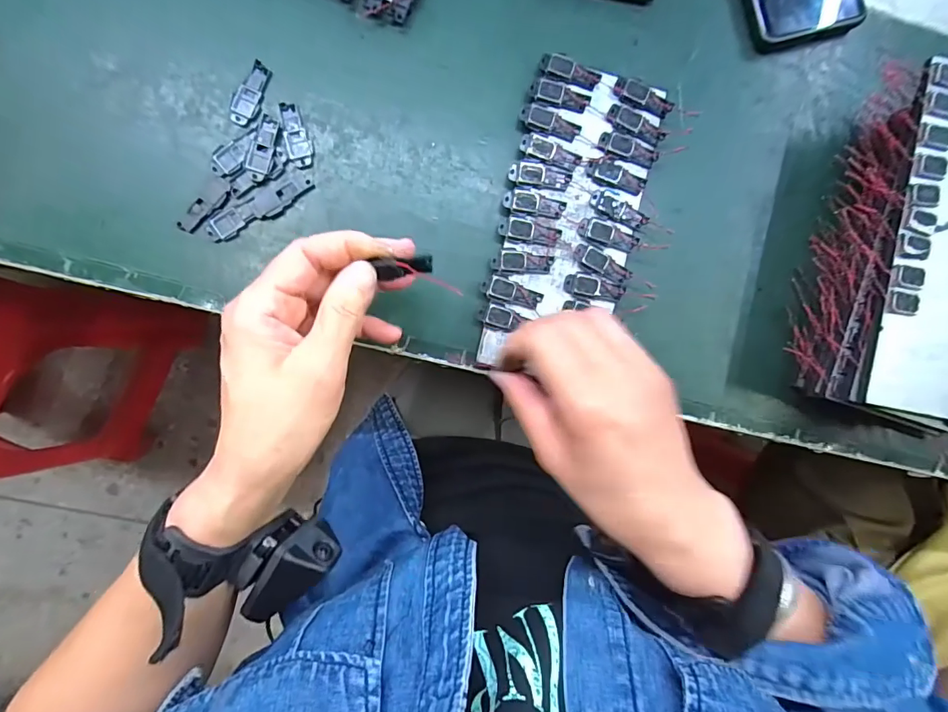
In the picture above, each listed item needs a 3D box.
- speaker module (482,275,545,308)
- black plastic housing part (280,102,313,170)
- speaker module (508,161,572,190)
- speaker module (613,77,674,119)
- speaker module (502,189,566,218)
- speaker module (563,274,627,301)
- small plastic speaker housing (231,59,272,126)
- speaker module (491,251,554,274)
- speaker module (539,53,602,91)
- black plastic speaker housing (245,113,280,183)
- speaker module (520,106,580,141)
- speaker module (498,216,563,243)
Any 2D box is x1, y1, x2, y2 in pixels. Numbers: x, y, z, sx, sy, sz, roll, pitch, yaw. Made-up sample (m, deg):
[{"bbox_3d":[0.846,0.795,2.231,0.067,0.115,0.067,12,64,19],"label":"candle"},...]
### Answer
[{"bbox_3d":[0.024,-0.041,0.303,0.039,0.005,0.015,14,89,-4],"label":"speaker module"},{"bbox_3d":[-0.113,-0.139,0.295,0.014,0.004,0.041,-17,92,-4],"label":"black plastic housing part"},{"bbox_3d":[0.043,-0.116,0.301,0.040,0.004,0.014,4,90,-4],"label":"speaker module"},{"bbox_3d":[0.110,-0.167,0.304,0.040,0.004,0.014,20,89,-4],"label":"speaker module"},{"bbox_3d":[0.039,-0.098,0.302,0.040,0.004,0.014,9,90,-4],"label":"speaker module"},{"bbox_3d":[0.079,-0.043,0.305,0.040,0.006,0.015,12,90,-4],"label":"speaker module"},{"bbox_3d":[-0.139,-0.164,0.292,0.016,0.004,0.040,27,89,-4],"label":"small plastic speaker housing"},{"bbox_3d":[0.031,-0.060,0.303,0.040,0.005,0.013,4,90,-4],"label":"speaker module"},{"bbox_3d":[0.062,-0.183,0.301,0.039,0.004,0.015,17,89,-4],"label":"speaker module"},{"bbox_3d":[-0.132,-0.129,0.293,0.015,0.004,0.041,18,89,-4],"label":"black plastic speaker housing"},{"bbox_3d":[0.048,-0.148,0.301,0.039,0.004,0.016,18,89,-4],"label":"speaker module"},{"bbox_3d":[0.037,-0.081,0.302,0.040,0.004,0.015,4,90,-4],"label":"speaker module"}]

